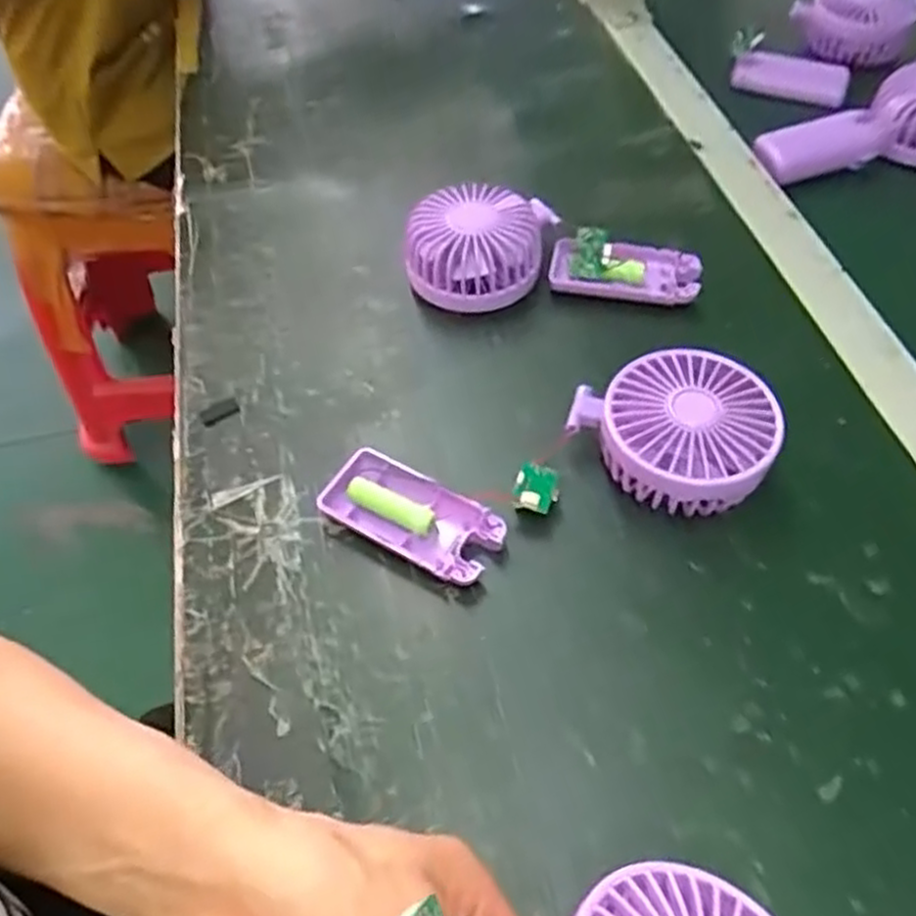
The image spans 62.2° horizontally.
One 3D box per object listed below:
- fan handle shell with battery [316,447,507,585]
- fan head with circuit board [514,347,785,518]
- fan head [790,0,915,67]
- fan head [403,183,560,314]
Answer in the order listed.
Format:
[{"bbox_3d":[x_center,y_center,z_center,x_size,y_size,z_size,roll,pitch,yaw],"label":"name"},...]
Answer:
[{"bbox_3d":[-0.023,0.031,0.392,0.091,0.018,0.044,26,59,19],"label":"fan handle shell with battery"},{"bbox_3d":[0.096,-0.011,0.400,0.132,0.046,0.086,0,54,1],"label":"fan head with circuit board"},{"bbox_3d":[0.353,-0.390,0.670,0.075,0.039,0.086,-39,62,-23],"label":"fan head"},{"bbox_3d":[0.013,-0.137,0.492,0.087,0.051,0.085,10,55,8],"label":"fan head"}]

